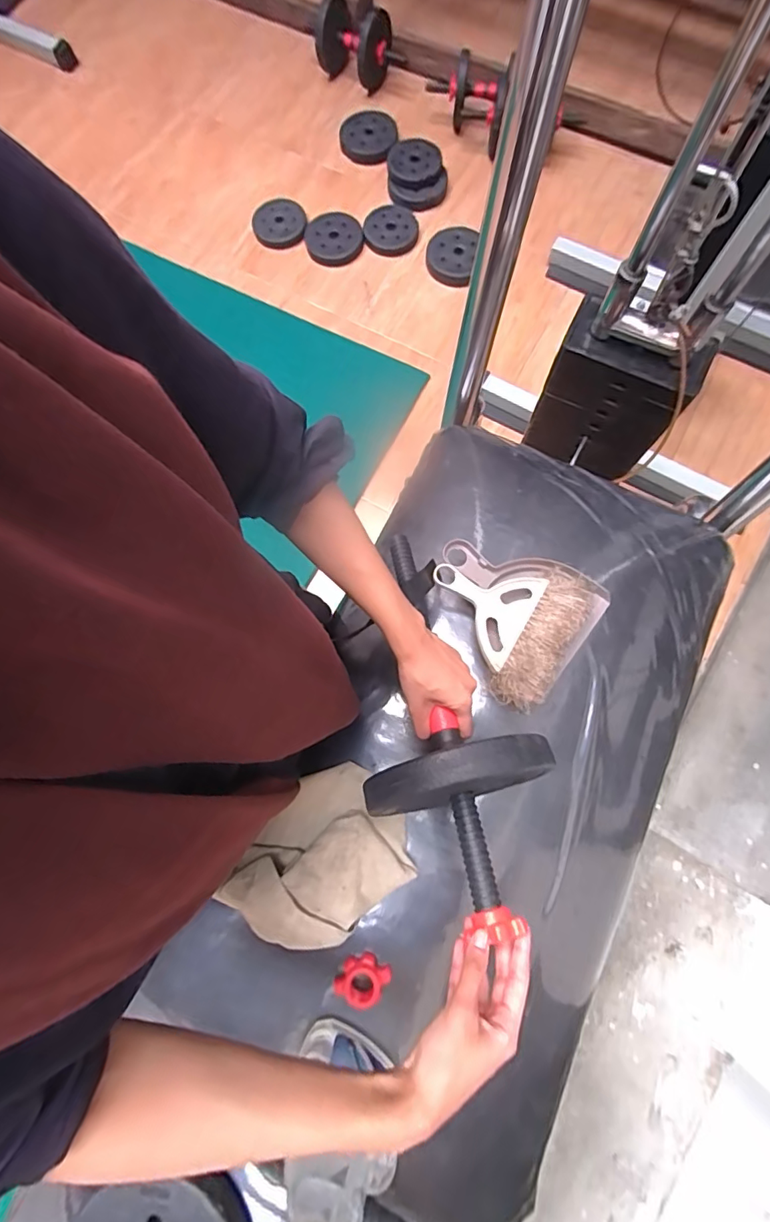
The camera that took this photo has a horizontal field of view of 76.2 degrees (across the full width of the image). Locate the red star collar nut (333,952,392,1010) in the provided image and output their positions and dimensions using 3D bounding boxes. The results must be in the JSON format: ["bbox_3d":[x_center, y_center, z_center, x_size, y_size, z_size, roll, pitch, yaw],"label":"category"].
[{"bbox_3d":[-0.023,0.358,0.473,0.044,0.016,0.047,32,79,9],"label":"red star collar nut"}]

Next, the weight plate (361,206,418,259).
[{"bbox_3d":[0.021,-1.194,1.535,0.161,0.041,0.147,0,76,0],"label":"weight plate"}]

